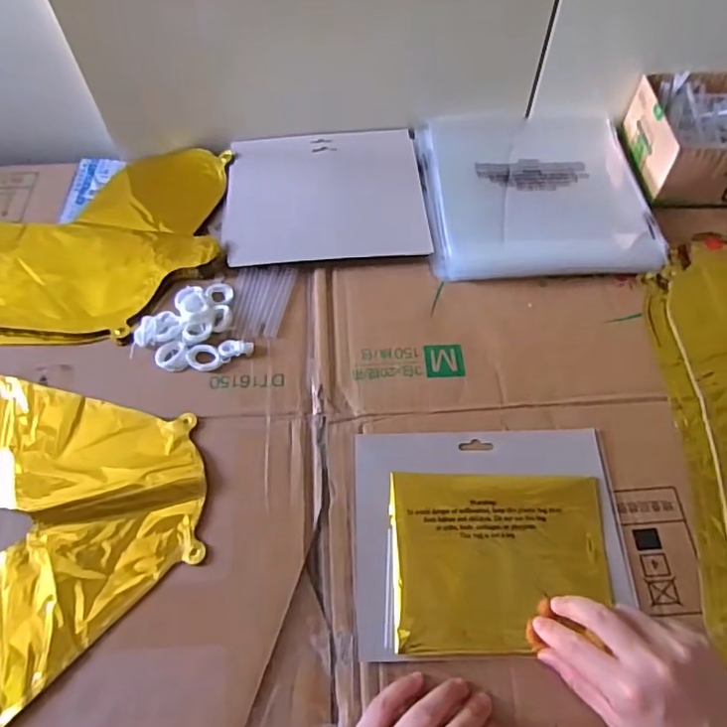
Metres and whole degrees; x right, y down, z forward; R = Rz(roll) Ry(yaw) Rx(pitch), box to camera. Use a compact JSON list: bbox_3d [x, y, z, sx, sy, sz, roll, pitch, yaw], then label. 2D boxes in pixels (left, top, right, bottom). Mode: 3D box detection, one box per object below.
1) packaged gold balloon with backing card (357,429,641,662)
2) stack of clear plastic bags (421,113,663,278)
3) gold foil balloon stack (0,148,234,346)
[{"bbox_3d":[0.093,0.127,0.437,0.193,0.012,0.162,-1,59,-1],"label":"packaged gold balloon with backing card"},{"bbox_3d":[0.171,-0.181,0.603,0.216,0.020,0.222,-2,59,-1],"label":"stack of clear plastic bags"},{"bbox_3d":[-0.343,-0.119,0.581,0.394,0.031,0.233,0,59,-1],"label":"gold foil balloon stack"}]

